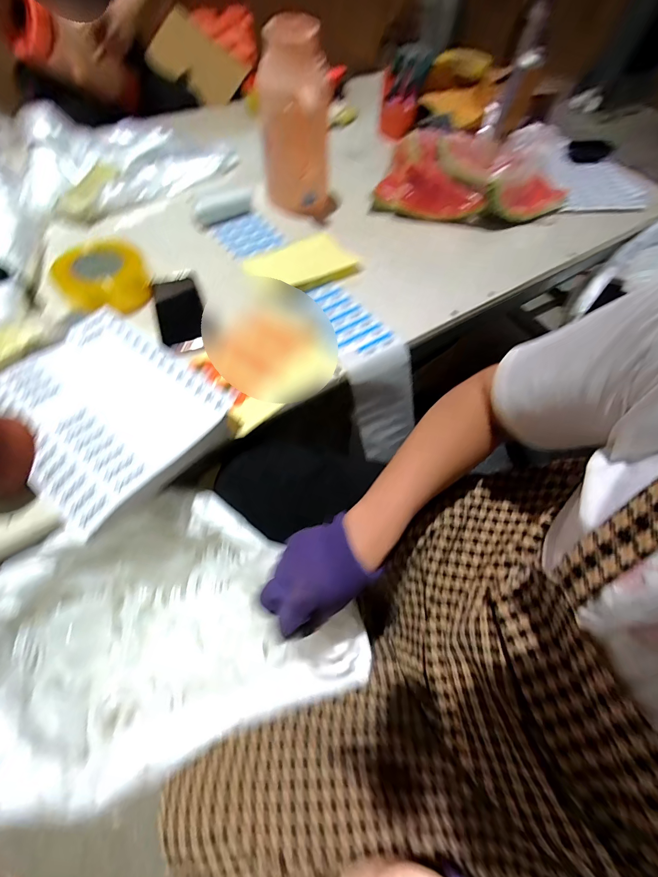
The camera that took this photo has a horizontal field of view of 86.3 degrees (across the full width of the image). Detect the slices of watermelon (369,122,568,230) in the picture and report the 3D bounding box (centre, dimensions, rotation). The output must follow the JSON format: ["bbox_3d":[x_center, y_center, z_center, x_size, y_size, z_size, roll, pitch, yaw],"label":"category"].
[{"bbox_3d":[0.313,-0.562,0.739,0.438,0.115,0.188,-2,61,-3],"label":"slices of watermelon"}]

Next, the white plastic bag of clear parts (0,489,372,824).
[{"bbox_3d":[-0.185,0.218,0.428,0.378,0.123,0.268,-18,63,-11],"label":"white plastic bag of clear parts"}]

